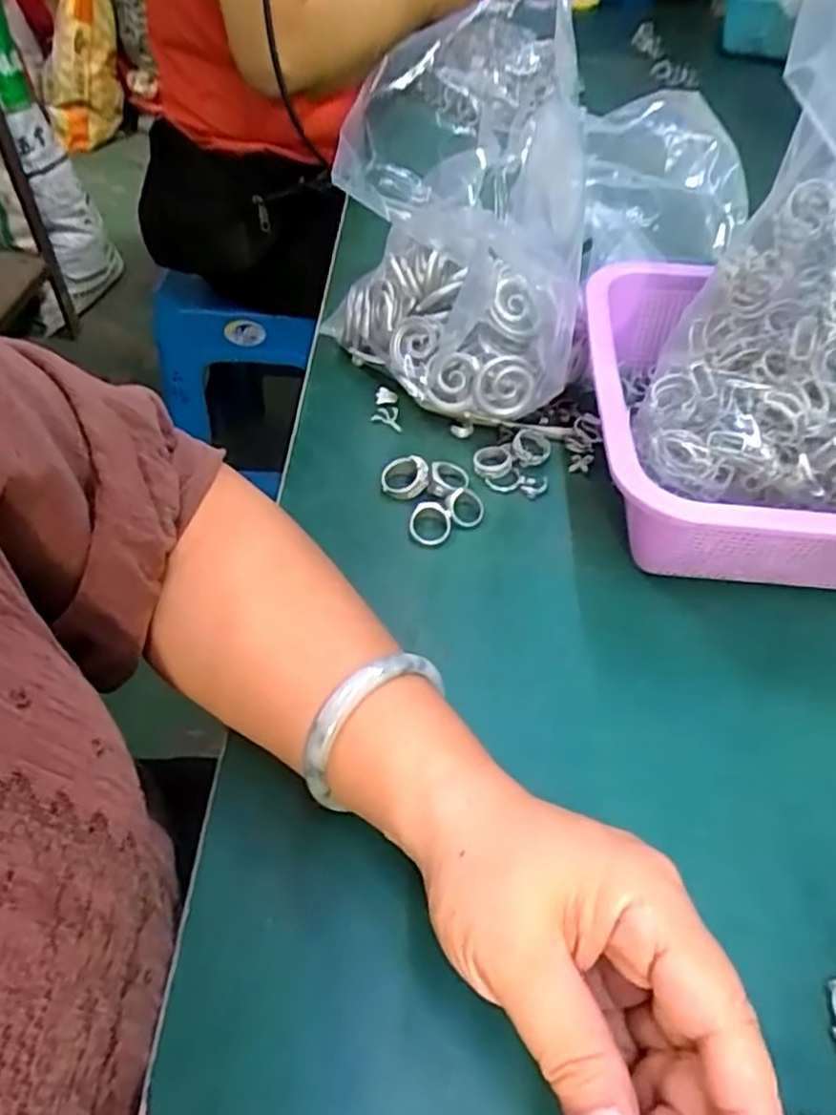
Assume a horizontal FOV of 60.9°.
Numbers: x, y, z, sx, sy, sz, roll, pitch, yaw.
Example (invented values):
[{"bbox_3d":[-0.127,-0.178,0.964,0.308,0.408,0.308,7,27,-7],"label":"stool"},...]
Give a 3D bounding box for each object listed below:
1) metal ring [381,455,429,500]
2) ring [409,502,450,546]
[{"bbox_3d":[-0.008,-0.048,0.426,0.029,0.008,0.026,-11,72,16],"label":"metal ring"},{"bbox_3d":[0.007,-0.020,0.405,0.023,0.011,0.024,1,51,-1],"label":"ring"}]

